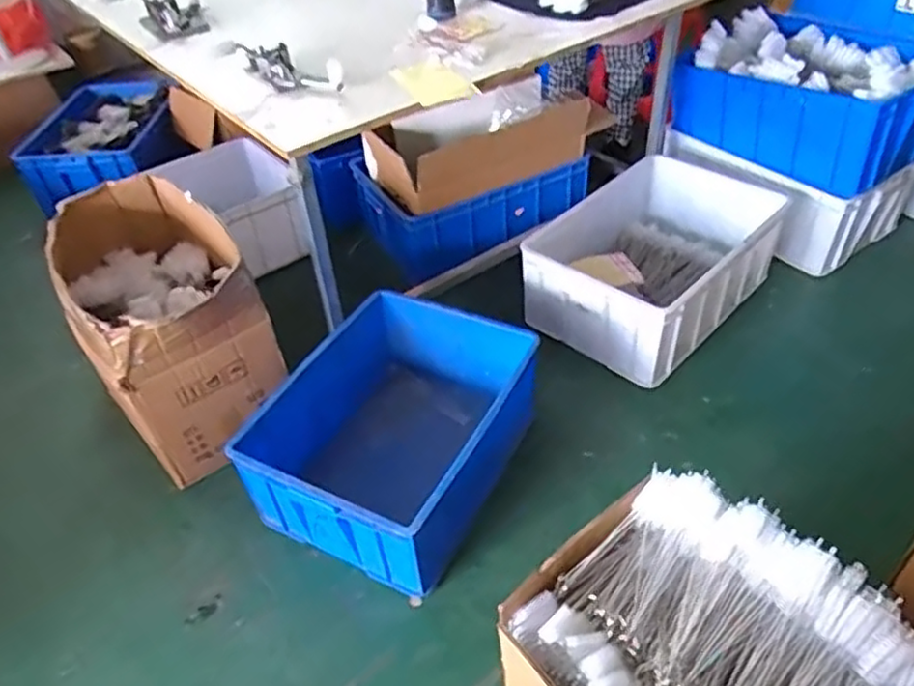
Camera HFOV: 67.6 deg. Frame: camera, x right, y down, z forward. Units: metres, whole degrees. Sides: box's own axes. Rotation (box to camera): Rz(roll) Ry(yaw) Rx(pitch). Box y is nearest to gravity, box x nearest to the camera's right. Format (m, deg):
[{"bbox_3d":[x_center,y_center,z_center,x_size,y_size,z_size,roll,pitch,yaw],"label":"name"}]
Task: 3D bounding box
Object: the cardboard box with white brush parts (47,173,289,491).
[{"bbox_3d":[-0.664,-0.060,1.562,0.354,0.450,0.609,-31,50,-25],"label":"cardboard box with white brush parts"}]

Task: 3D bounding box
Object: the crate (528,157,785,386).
[{"bbox_3d":[0.533,-0.226,1.797,0.661,0.240,0.423,-36,50,-29],"label":"crate"}]

